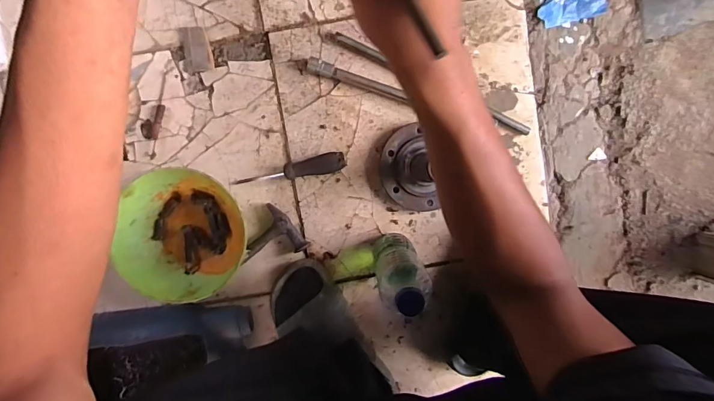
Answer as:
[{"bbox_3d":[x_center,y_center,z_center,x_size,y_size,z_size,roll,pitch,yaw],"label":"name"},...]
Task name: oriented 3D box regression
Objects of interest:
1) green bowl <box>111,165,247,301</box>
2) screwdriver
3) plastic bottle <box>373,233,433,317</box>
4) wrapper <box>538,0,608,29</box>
[{"bbox_3d":[-0.254,0.048,0.622,0.173,0.075,0.175,0,97,-3],"label":"green bowl"},{"bbox_3d":[-0.105,-0.048,0.648,0.176,0.029,0.031,-9,97,-2],"label":"screwdriver"},{"bbox_3d":[0.058,0.090,0.575,0.063,0.208,0.064,0,97,-3],"label":"plastic bottle"},{"bbox_3d":[0.348,-0.311,0.655,0.124,0.020,0.064,-33,97,1],"label":"wrapper"}]

